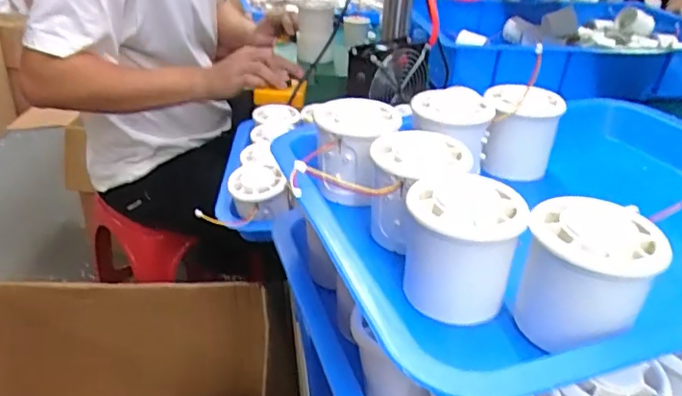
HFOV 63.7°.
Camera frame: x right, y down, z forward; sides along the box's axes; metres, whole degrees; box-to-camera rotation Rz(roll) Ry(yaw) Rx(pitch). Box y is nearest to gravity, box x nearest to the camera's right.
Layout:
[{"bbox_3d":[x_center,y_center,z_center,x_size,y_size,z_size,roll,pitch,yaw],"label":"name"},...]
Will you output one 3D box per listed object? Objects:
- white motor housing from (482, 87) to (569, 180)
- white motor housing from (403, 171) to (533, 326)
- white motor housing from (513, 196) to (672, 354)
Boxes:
[{"bbox_3d":[0.130,-0.050,0.408,0.056,0.062,0.044,14,32,17],"label":"white motor housing"},{"bbox_3d":[0.059,0.026,0.276,0.053,0.057,0.059,11,31,12],"label":"white motor housing"},{"bbox_3d":[0.112,0.035,0.254,0.053,0.051,0.058,20,34,25],"label":"white motor housing"}]

